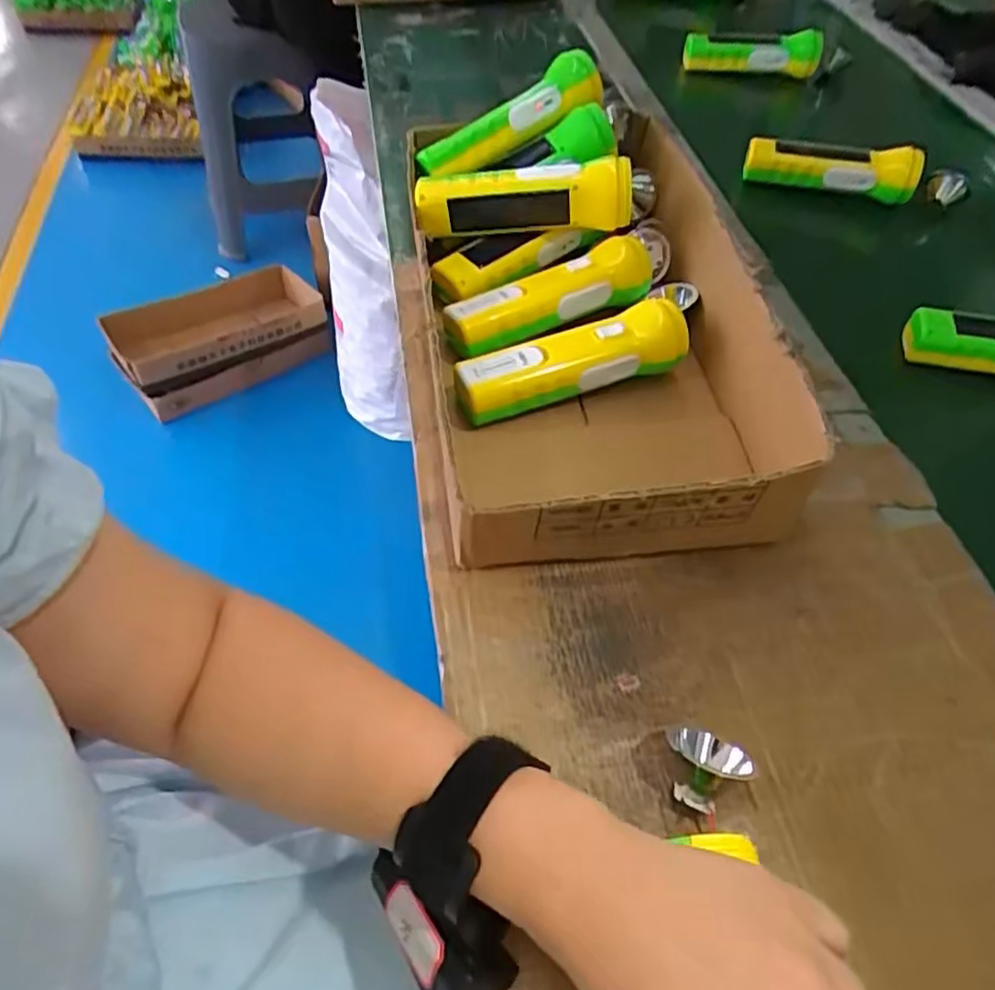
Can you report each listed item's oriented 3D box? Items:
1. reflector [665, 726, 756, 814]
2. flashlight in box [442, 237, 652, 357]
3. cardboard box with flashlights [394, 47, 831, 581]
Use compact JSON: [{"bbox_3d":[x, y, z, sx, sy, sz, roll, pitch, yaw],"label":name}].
[{"bbox_3d":[0.103,0.134,0.337,0.035,0.027,0.041,4,9,5],"label":"reflector"},{"bbox_3d":[0.042,-0.155,0.529,0.165,0.041,0.048,-20,57,-18],"label":"flashlight in box"},{"bbox_3d":[0.056,-0.152,0.506,0.220,0.108,0.418,-4,52,-8],"label":"cardboard box with flashlights"}]

